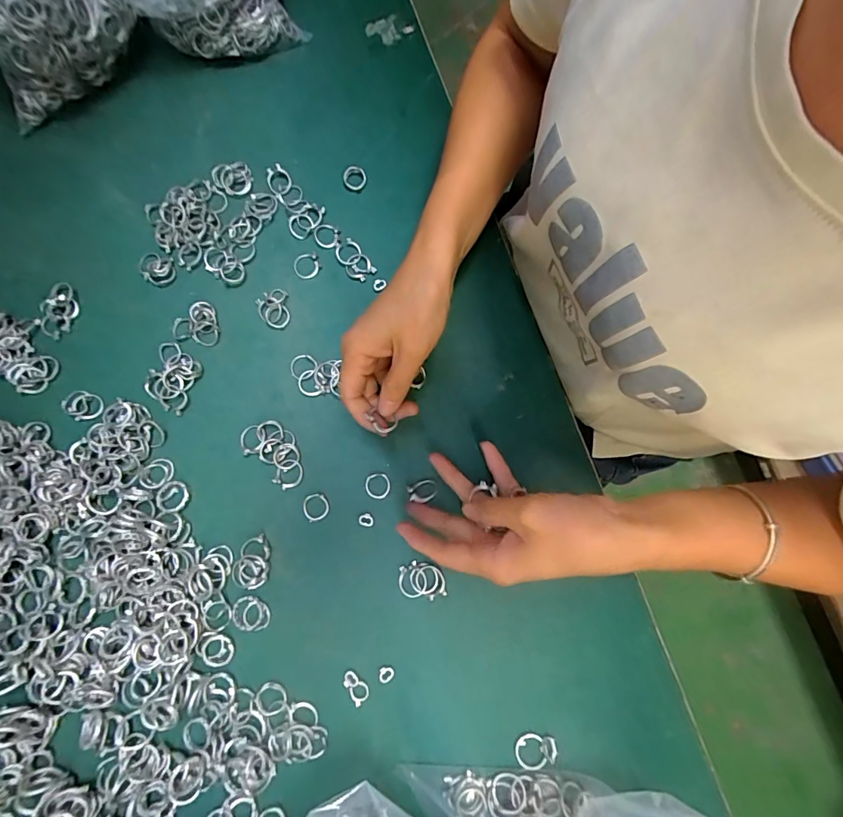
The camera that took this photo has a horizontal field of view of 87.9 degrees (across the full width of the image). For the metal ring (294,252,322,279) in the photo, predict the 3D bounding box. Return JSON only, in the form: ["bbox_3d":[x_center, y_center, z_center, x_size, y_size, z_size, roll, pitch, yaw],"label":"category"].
[{"bbox_3d":[-0.099,-0.125,0.378,0.022,0.004,0.021,0,78,0],"label":"metal ring"}]

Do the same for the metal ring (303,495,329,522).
[{"bbox_3d":[-0.082,0.076,0.339,0.020,0.004,0.020,0,78,0],"label":"metal ring"}]

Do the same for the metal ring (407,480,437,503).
[{"bbox_3d":[0.000,0.063,0.334,0.022,0.022,0.005,-3,118,-5],"label":"metal ring"}]

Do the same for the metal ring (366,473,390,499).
[{"bbox_3d":[-0.034,0.061,0.342,0.019,0.004,0.020,0,78,0],"label":"metal ring"}]

